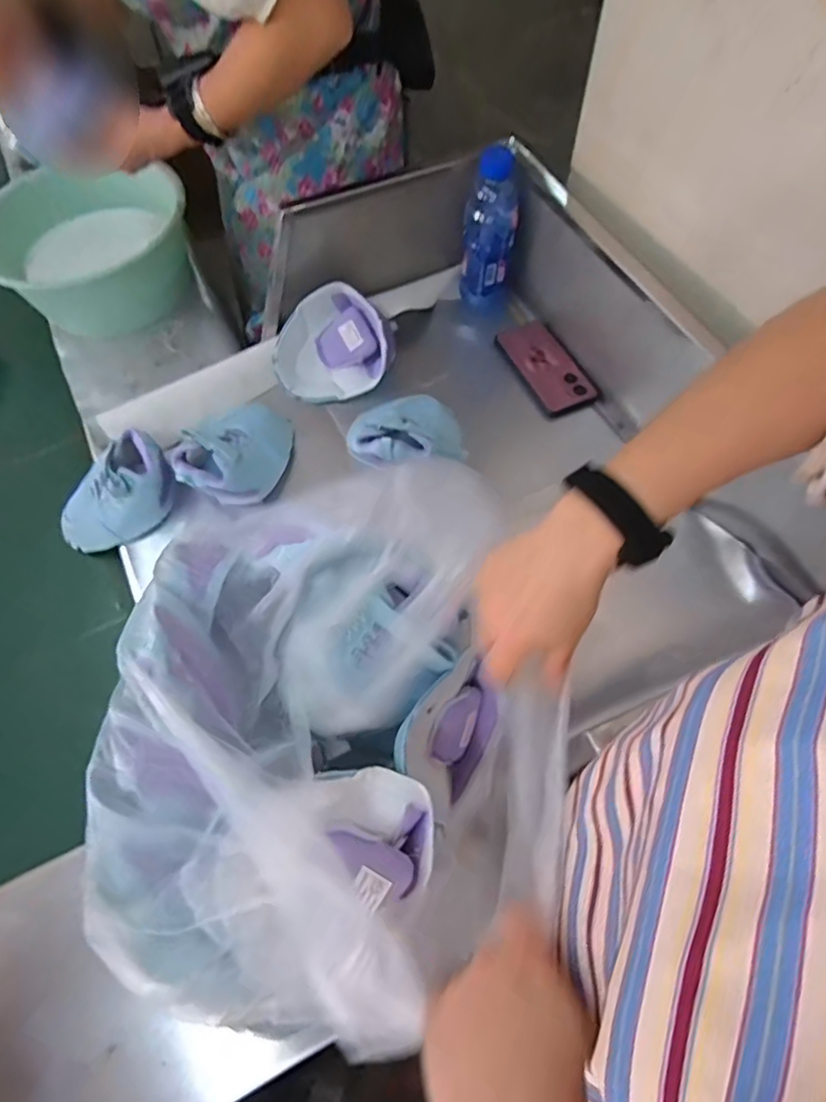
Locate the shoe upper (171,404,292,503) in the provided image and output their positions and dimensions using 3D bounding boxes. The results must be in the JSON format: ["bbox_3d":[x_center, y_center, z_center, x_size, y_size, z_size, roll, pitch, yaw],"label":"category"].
[{"bbox_3d":[-0.223,-0.127,0.723,0.124,0.064,0.158,28,67,14],"label":"shoe upper"}]

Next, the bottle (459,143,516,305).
[{"bbox_3d":[0.104,-0.432,0.771,0.063,0.179,0.059,-6,63,-2],"label":"bottle"}]

